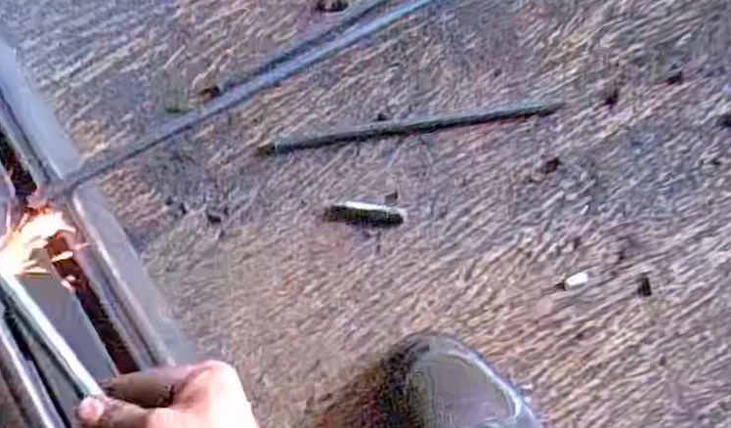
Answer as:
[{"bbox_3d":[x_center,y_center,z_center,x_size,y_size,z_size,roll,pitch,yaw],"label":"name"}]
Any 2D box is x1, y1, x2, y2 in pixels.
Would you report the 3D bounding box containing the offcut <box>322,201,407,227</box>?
[{"bbox_3d":[0.000,0.000,0.617,0.073,0.004,0.019,6,74,1],"label":"offcut"}]

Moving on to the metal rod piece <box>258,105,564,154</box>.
[{"bbox_3d":[0.044,-0.082,0.651,0.283,0.005,0.014,-8,74,-3],"label":"metal rod piece"}]

